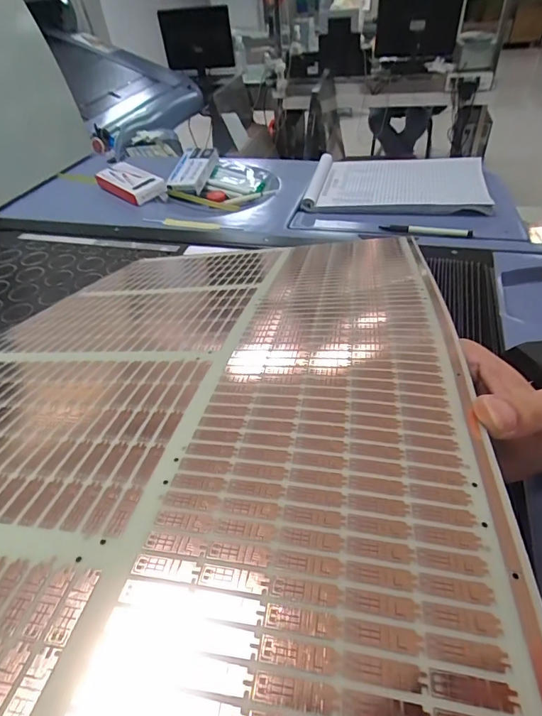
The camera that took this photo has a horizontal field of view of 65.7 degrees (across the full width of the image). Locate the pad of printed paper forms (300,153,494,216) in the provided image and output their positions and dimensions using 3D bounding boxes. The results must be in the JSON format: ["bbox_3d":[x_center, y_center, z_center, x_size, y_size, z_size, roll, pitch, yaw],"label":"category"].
[{"bbox_3d":[0.228,-0.320,0.765,0.303,0.025,0.226,5,44,11],"label":"pad of printed paper forms"}]

